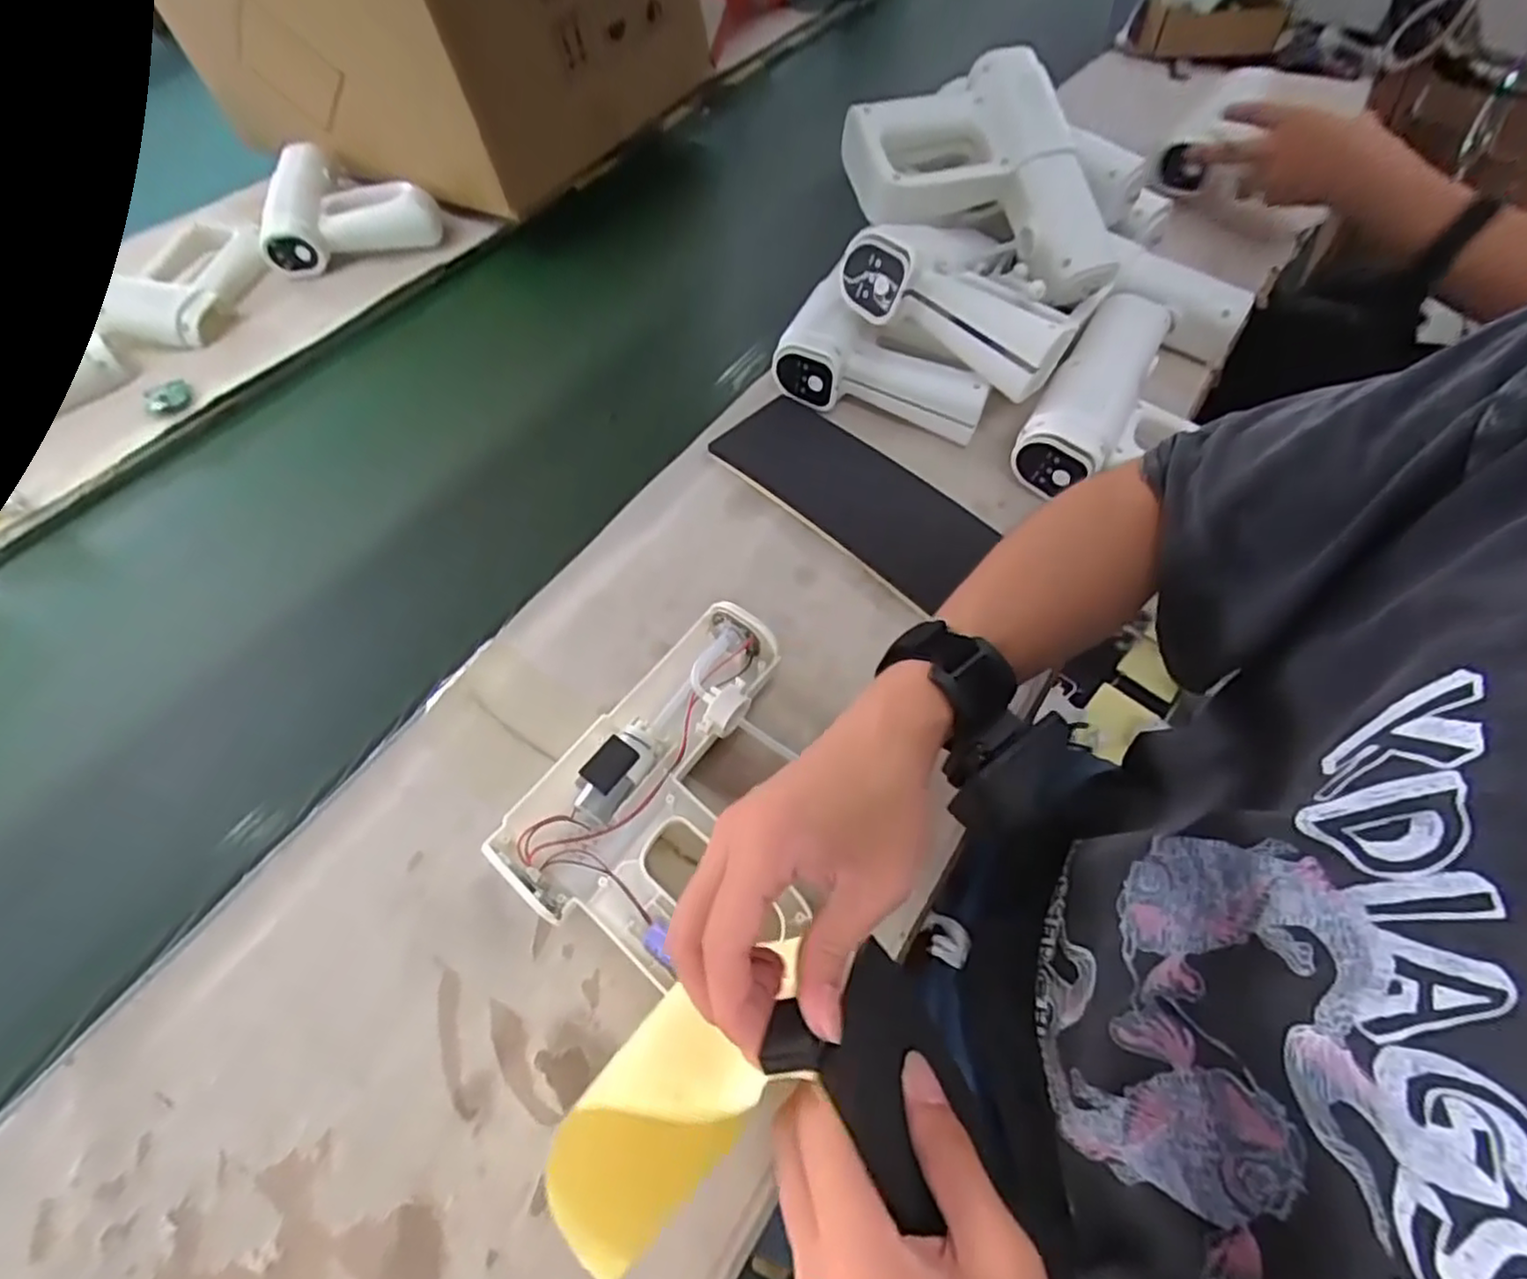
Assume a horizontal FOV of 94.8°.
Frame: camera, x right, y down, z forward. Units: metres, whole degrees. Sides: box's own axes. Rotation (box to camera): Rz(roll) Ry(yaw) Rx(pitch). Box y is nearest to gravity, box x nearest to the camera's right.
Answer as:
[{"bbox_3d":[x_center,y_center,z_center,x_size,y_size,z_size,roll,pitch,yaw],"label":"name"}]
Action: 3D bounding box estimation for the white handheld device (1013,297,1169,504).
[{"bbox_3d":[0.280,-0.211,0.589,0.067,0.065,0.221,28,63,17],"label":"white handheld device"}]

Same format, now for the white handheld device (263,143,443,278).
[{"bbox_3d":[-0.463,-0.498,0.783,0.182,0.047,0.196,-18,60,-10],"label":"white handheld device"}]

